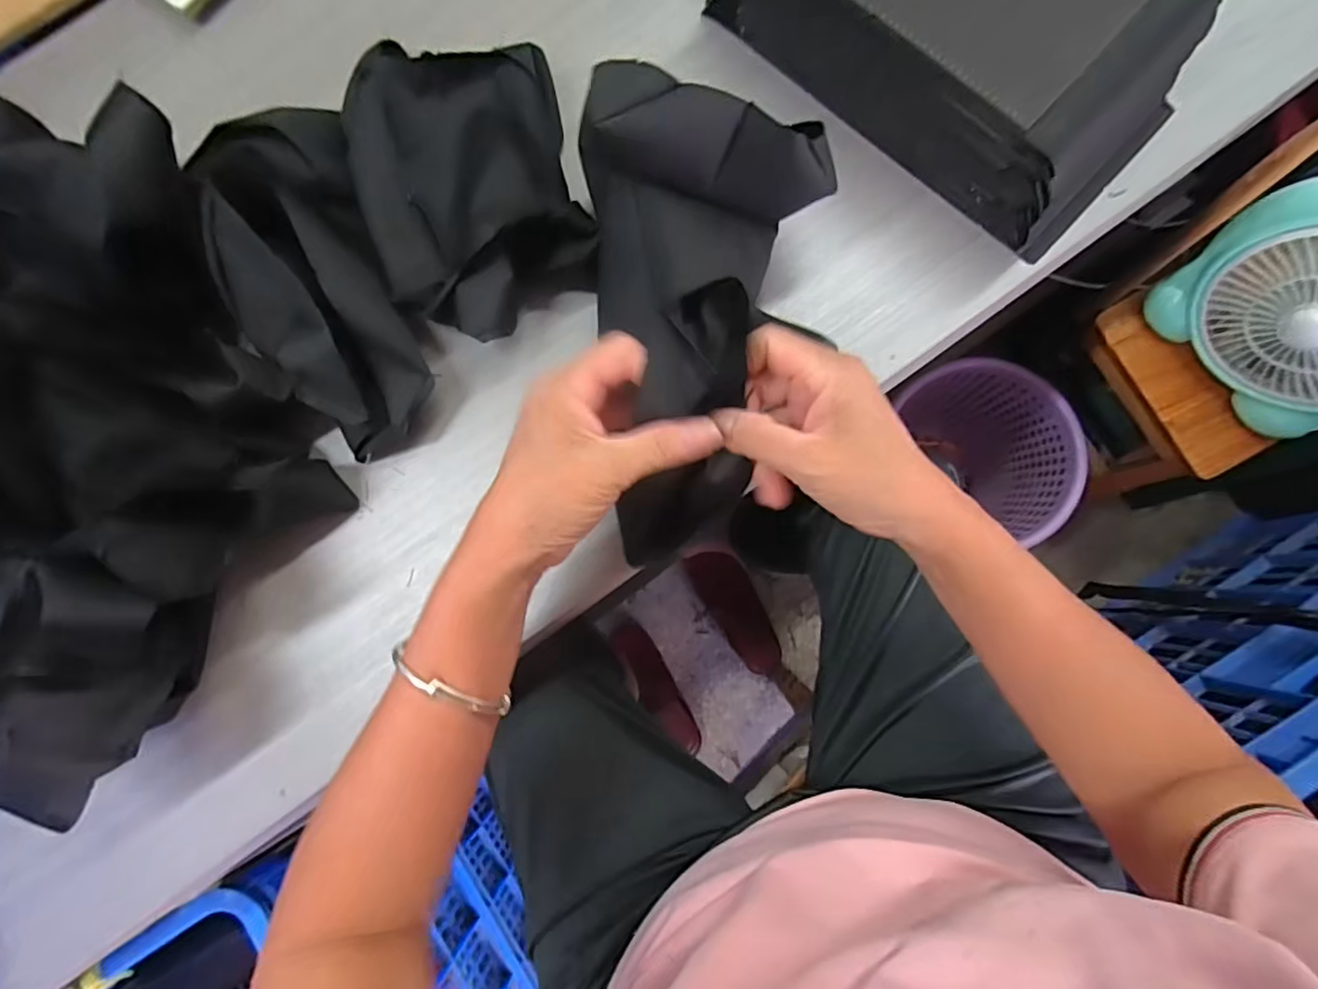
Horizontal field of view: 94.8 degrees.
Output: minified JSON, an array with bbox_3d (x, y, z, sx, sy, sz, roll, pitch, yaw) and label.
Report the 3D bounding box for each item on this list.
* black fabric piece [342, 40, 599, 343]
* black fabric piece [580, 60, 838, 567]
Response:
[{"bbox_3d":[-0.120,-0.195,0.402,0.135,0.067,0.175,-18,82,0],"label":"black fabric piece"},{"bbox_3d":[0.024,-0.087,0.334,0.122,0.083,0.237,3,85,3],"label":"black fabric piece"}]

